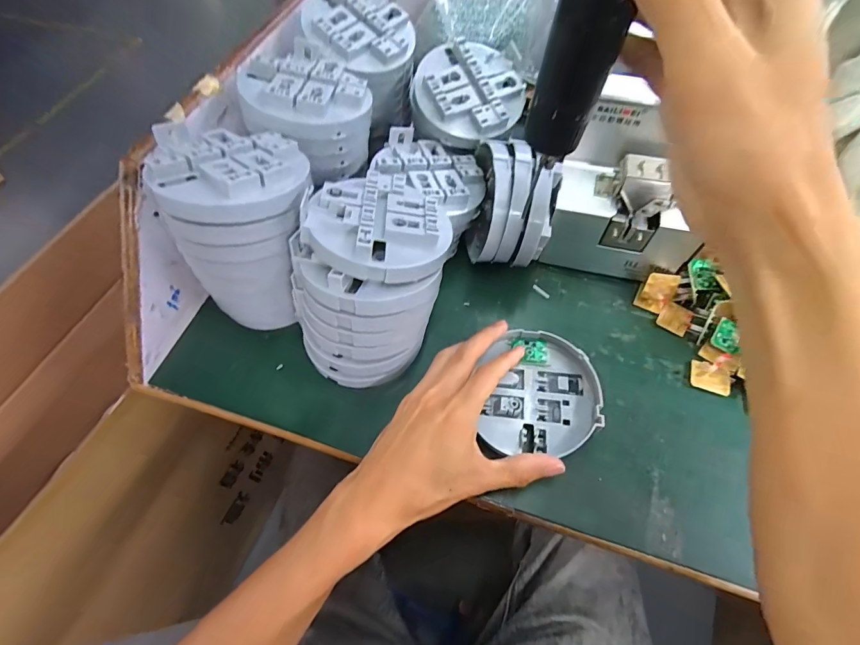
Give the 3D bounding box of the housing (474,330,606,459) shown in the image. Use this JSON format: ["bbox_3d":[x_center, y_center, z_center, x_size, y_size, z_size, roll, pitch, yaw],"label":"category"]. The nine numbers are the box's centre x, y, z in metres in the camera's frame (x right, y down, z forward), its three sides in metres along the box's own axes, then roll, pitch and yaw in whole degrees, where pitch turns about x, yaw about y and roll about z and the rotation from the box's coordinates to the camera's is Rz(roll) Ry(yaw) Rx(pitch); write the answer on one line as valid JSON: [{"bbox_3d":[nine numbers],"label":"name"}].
[{"bbox_3d":[0.087,0.053,0.318,0.085,0.018,0.095,4,60,4],"label":"housing"}]

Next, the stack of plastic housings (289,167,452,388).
[{"bbox_3d":[-0.044,-0.032,0.315,0.105,0.119,0.134,21,63,13],"label":"stack of plastic housings"}]

